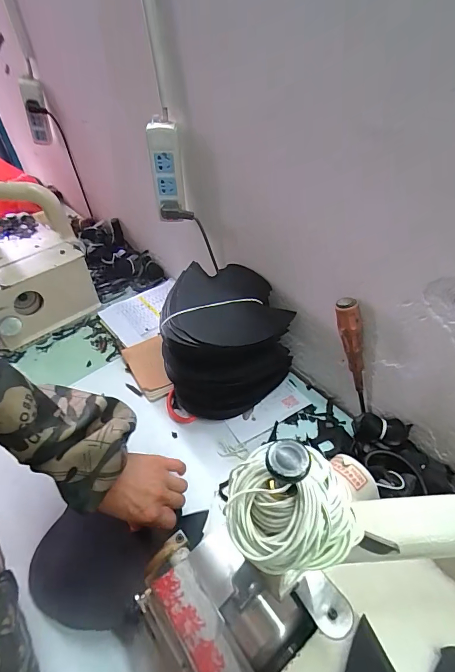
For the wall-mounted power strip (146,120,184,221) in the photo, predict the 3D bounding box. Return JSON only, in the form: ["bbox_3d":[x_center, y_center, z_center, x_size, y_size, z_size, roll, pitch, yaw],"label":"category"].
[{"bbox_3d":[-0.109,-0.288,0.660,0.061,0.166,0.036,-8,45,-2],"label":"wall-mounted power strip"}]

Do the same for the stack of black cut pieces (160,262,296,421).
[{"bbox_3d":[0.006,0.010,0.643,0.194,0.200,0.190,0,45,6],"label":"stack of black cut pieces"}]

